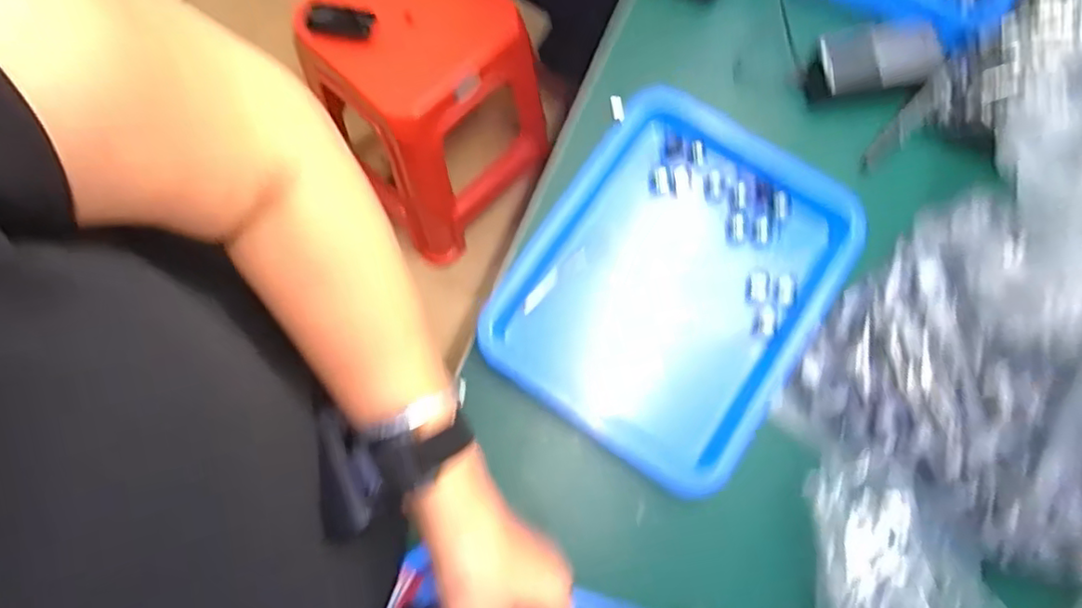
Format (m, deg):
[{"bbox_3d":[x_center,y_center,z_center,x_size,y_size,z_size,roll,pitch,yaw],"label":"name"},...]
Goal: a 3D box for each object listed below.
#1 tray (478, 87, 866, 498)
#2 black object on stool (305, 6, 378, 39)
[{"bbox_3d":[0.126,-0.022,0.611,0.266,0.047,0.331,32,77,8],"label":"tray"},{"bbox_3d":[-0.315,-0.444,0.984,0.103,0.021,0.042,5,75,1],"label":"black object on stool"}]

